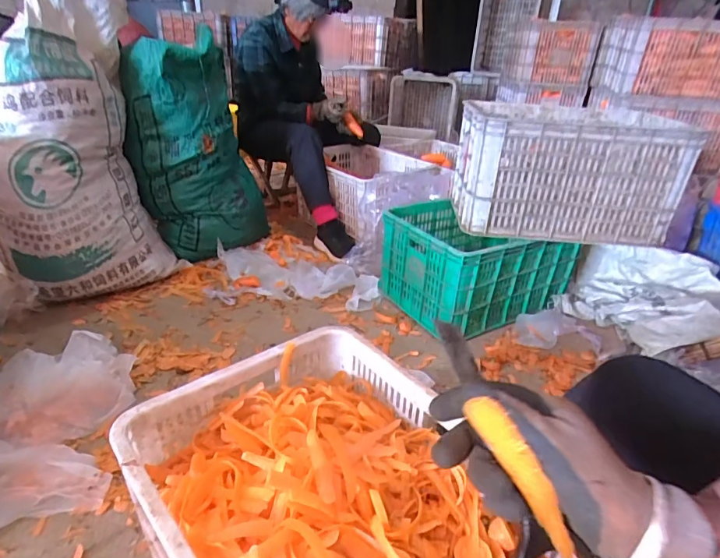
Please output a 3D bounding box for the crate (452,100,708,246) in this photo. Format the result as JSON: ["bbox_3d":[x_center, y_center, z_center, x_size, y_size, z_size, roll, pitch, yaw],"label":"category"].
[{"bbox_3d":[0.526,-0.292,1.200,0.498,0.270,0.325,5,28,4],"label":"crate"}]

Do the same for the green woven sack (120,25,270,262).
[{"bbox_3d":[-0.494,-0.403,1.429,0.257,0.592,0.343,12,30,18],"label":"green woven sack"}]

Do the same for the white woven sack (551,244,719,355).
[{"bbox_3d":[0.772,0.057,1.240,0.394,0.162,0.403,26,36,37],"label":"white woven sack"}]

